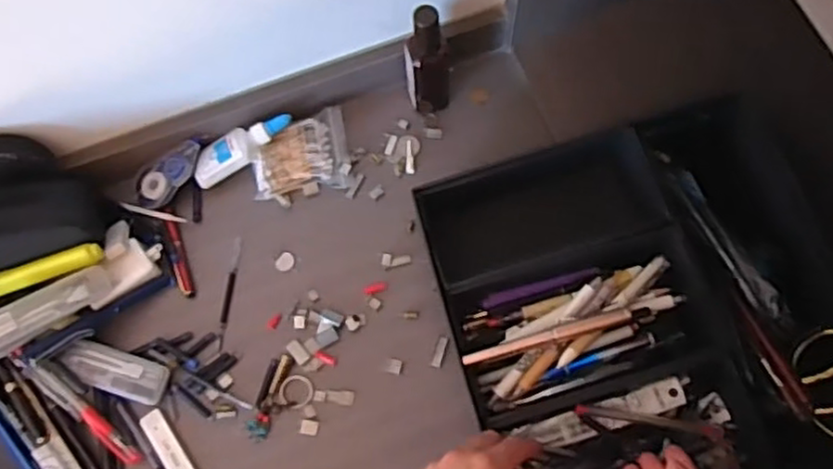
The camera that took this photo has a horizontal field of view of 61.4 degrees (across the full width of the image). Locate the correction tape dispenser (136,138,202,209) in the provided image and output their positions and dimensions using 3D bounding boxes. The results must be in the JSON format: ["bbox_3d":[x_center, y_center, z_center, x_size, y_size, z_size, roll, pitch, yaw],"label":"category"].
[{"bbox_3d":[-0.243,-0.060,0.690,0.079,0.010,0.036,-46,75,3],"label":"correction tape dispenser"}]

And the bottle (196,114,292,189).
[{"bbox_3d":[-0.173,-0.086,0.698,0.106,0.030,0.036,-28,72,-7],"label":"bottle"}]

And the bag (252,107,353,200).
[{"bbox_3d":[-0.116,-0.084,0.707,0.093,0.025,0.083,-7,71,0],"label":"bag"}]

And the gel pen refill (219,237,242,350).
[{"bbox_3d":[-0.180,0.055,0.672,0.008,0.004,0.108,5,71,4],"label":"gel pen refill"}]

